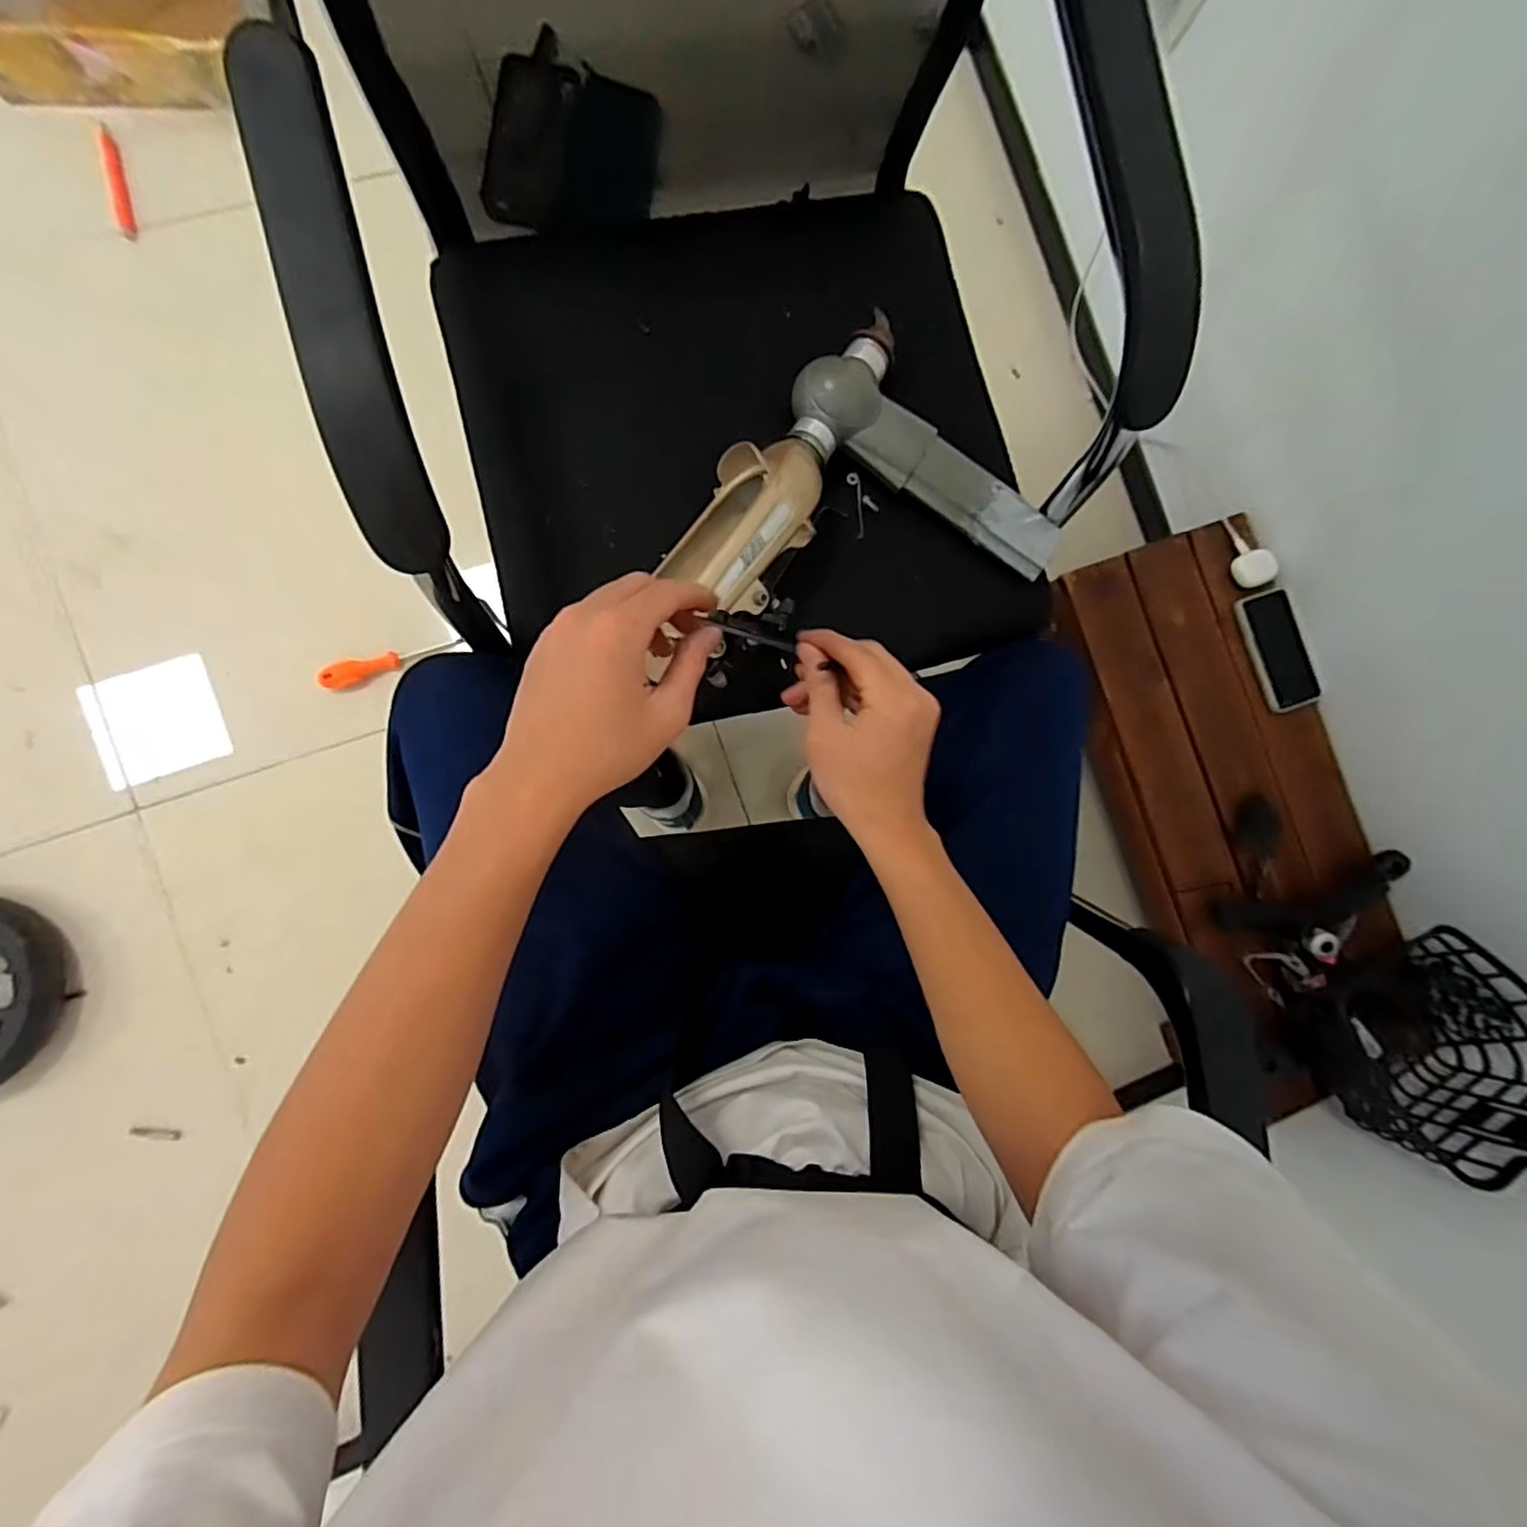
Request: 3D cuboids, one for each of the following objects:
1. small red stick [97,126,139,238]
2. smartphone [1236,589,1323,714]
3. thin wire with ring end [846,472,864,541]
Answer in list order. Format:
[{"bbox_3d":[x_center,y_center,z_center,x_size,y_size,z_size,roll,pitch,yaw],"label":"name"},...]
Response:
[{"bbox_3d":[-0.952,-0.851,0.973,0.017,0.025,0.160,-12,89,-7],"label":"small red stick"},{"bbox_3d":[0.712,-0.156,0.916,0.074,0.013,0.165,-19,86,4],"label":"smartphone"},{"bbox_3d":[0.083,-0.228,0.583,0.010,0.004,0.058,-9,89,-7],"label":"thin wire with ring end"}]

